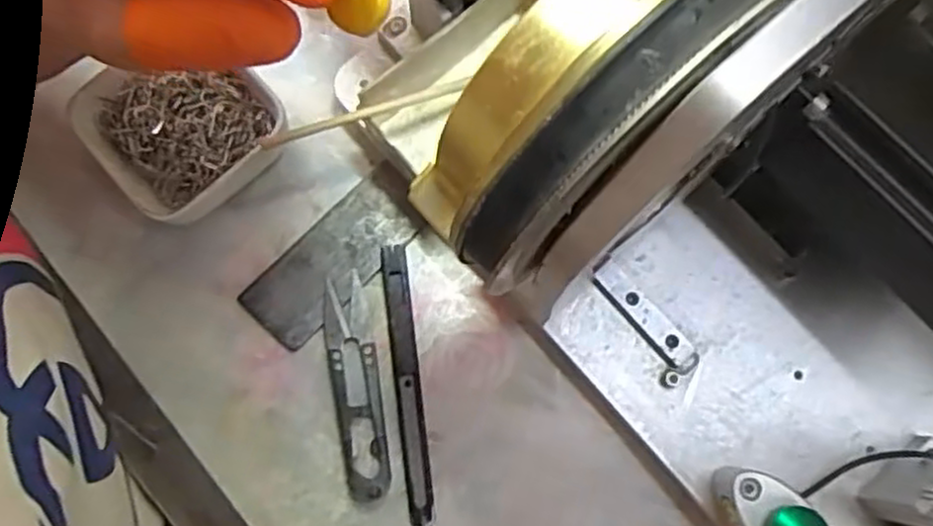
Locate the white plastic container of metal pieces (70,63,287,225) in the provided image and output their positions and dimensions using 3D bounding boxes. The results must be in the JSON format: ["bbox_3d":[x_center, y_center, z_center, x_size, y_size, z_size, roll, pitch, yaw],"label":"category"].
[{"bbox_3d":[-0.137,-0.065,0.358,0.079,0.030,0.077,41,80,9],"label":"white plastic container of metal pieces"}]

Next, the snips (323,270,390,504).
[{"bbox_3d":[-0.051,0.057,0.340,0.021,0.008,0.101,-11,76,-3],"label":"snips"}]

